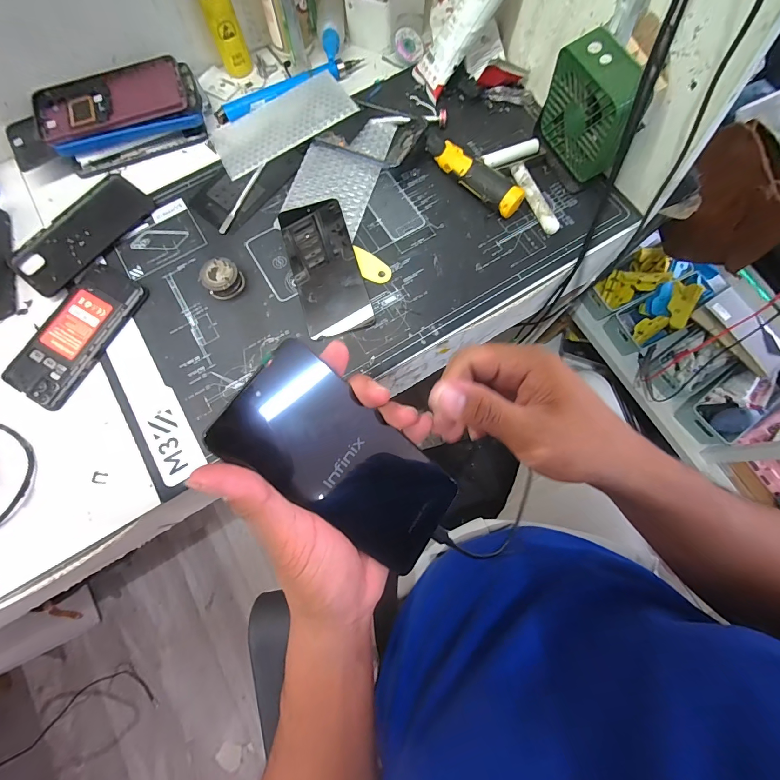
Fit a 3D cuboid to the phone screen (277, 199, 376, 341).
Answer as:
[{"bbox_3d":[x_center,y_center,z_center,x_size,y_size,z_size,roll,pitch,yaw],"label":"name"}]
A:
[{"bbox_3d":[-0.072,-0.138,0.404,0.072,0.010,0.160,-17,77,-3],"label":"phone screen"}]

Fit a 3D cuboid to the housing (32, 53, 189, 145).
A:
[{"bbox_3d":[-0.324,-0.340,0.424,0.164,0.011,0.087,-18,77,-3],"label":"housing"}]

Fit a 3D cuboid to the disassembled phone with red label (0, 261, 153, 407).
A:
[{"bbox_3d":[-0.335,-0.061,0.388,0.080,0.009,0.155,28,79,7],"label":"disassembled phone with red label"}]

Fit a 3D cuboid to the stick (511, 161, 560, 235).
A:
[{"bbox_3d":[0.166,-0.220,0.418,0.017,0.015,0.097,-22,77,-4],"label":"stick"}]

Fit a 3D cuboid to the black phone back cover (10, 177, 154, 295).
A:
[{"bbox_3d":[-0.356,-0.184,0.421,0.079,0.004,0.156,38,80,9],"label":"black phone back cover"}]

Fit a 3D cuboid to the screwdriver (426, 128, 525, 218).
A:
[{"bbox_3d":[0.095,-0.253,0.421,0.038,0.028,0.136,-44,80,-9],"label":"screwdriver"}]

